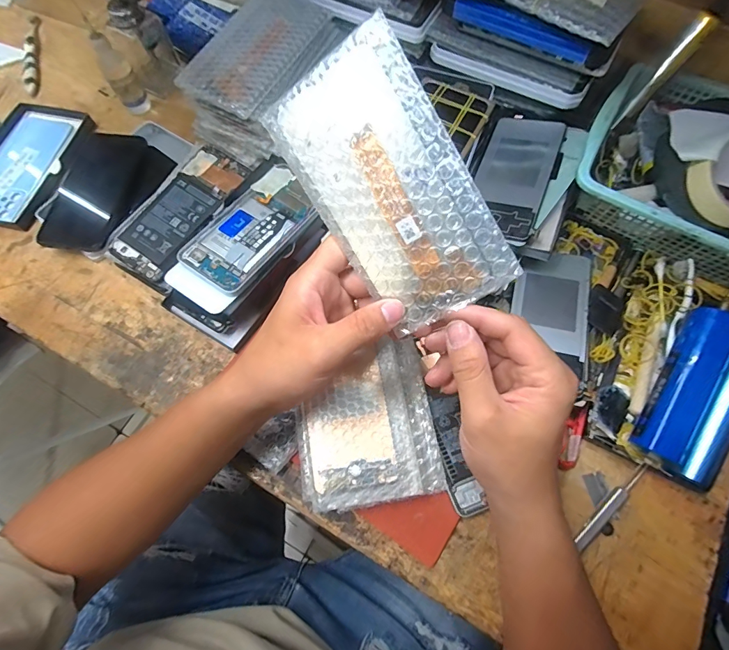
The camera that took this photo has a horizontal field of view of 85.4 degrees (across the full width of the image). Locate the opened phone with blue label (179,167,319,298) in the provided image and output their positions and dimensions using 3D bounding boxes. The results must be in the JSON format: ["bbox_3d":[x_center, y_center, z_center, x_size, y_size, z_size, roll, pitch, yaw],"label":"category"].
[{"bbox_3d":[-0.111,-0.100,0.401,0.081,0.016,0.146,35,76,13],"label":"opened phone with blue label"}]

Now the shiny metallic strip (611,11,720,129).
[{"bbox_3d":[0.293,-0.246,0.390,0.016,0.103,0.016,46,45,15],"label":"shiny metallic strip"}]

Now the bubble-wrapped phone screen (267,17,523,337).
[{"bbox_3d":[0.017,-0.079,0.243,0.089,0.005,0.163,-30,101,20],"label":"bubble-wrapped phone screen"}]

